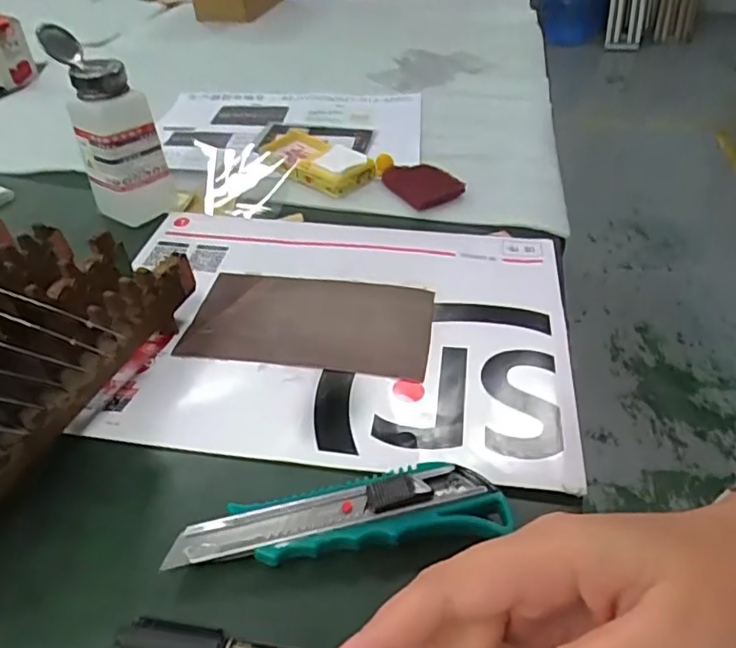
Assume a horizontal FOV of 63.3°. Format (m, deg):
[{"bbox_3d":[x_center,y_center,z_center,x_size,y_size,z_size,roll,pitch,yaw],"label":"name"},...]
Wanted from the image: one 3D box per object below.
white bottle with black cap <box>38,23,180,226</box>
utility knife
[{"bbox_3d":[-0.203,-0.153,0.483,0.063,0.146,0.061,-17,43,-17],"label":"white bottle with black cap"},{"bbox_3d":[-0.014,0.091,0.291,0.153,0.016,0.044,-6,41,-4],"label":"utility knife"}]

